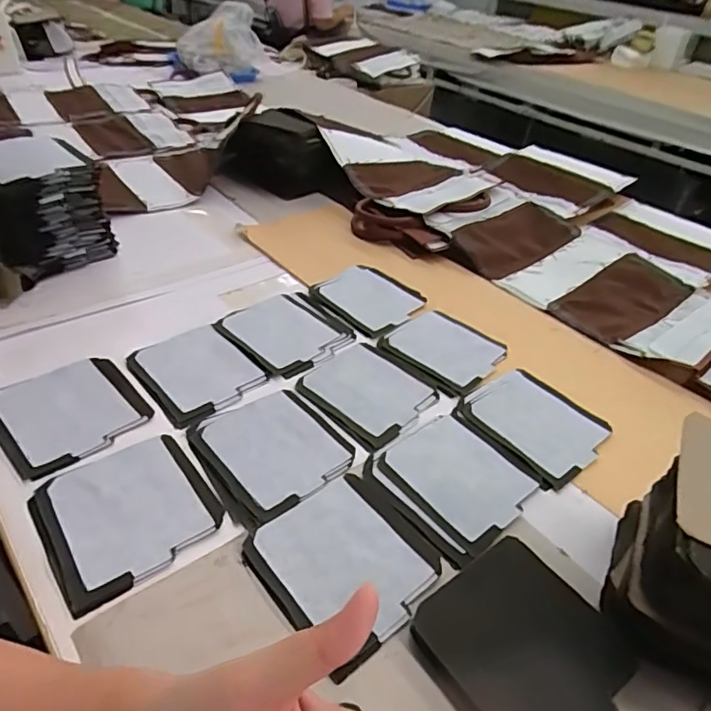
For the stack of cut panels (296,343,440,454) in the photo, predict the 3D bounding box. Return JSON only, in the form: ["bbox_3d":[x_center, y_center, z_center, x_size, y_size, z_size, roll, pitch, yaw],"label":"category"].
[{"bbox_3d":[0.015,0.040,0.635,0.125,0.005,0.143,-29,49,-33],"label":"stack of cut panels"}]

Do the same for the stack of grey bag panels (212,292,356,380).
[{"bbox_3d":[-0.090,-0.033,0.709,0.137,0.010,0.141,-29,49,-33],"label":"stack of grey bag panels"}]

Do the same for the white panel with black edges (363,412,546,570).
[{"bbox_3d":[0.098,0.122,0.541,0.140,0.006,0.138,-25,47,-31],"label":"white panel with black edges"}]

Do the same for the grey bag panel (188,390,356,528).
[{"bbox_3d":[-0.085,0.094,0.551,0.134,0.007,0.142,-24,47,-30],"label":"grey bag panel"}]

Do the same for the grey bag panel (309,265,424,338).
[{"bbox_3d":[0.020,-0.086,0.786,0.133,0.010,0.124,32,47,30],"label":"grey bag panel"}]

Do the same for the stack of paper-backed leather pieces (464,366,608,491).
[{"bbox_3d":[0.210,0.074,0.617,0.124,0.008,0.144,-24,47,-30],"label":"stack of paper-backed leather pieces"}]

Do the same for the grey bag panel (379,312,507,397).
[{"bbox_3d":[0.117,-0.010,0.706,0.135,0.006,0.129,33,48,31],"label":"grey bag panel"}]

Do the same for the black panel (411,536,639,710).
[{"bbox_3d":[0.130,0.224,0.411,0.131,0.020,0.138,-26,48,-31],"label":"black panel"}]

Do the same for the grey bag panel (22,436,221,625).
[{"bbox_3d":[-0.200,0.135,0.474,0.134,0.010,0.136,-25,47,-30],"label":"grey bag panel"}]

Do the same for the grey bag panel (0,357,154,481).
[{"bbox_3d":[-0.299,0.056,0.560,0.133,0.009,0.134,-30,50,-34],"label":"grey bag panel"}]

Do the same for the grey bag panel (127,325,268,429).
[{"bbox_3d":[-0.185,0.016,0.630,0.120,0.005,0.139,-25,47,-30],"label":"grey bag panel"}]

